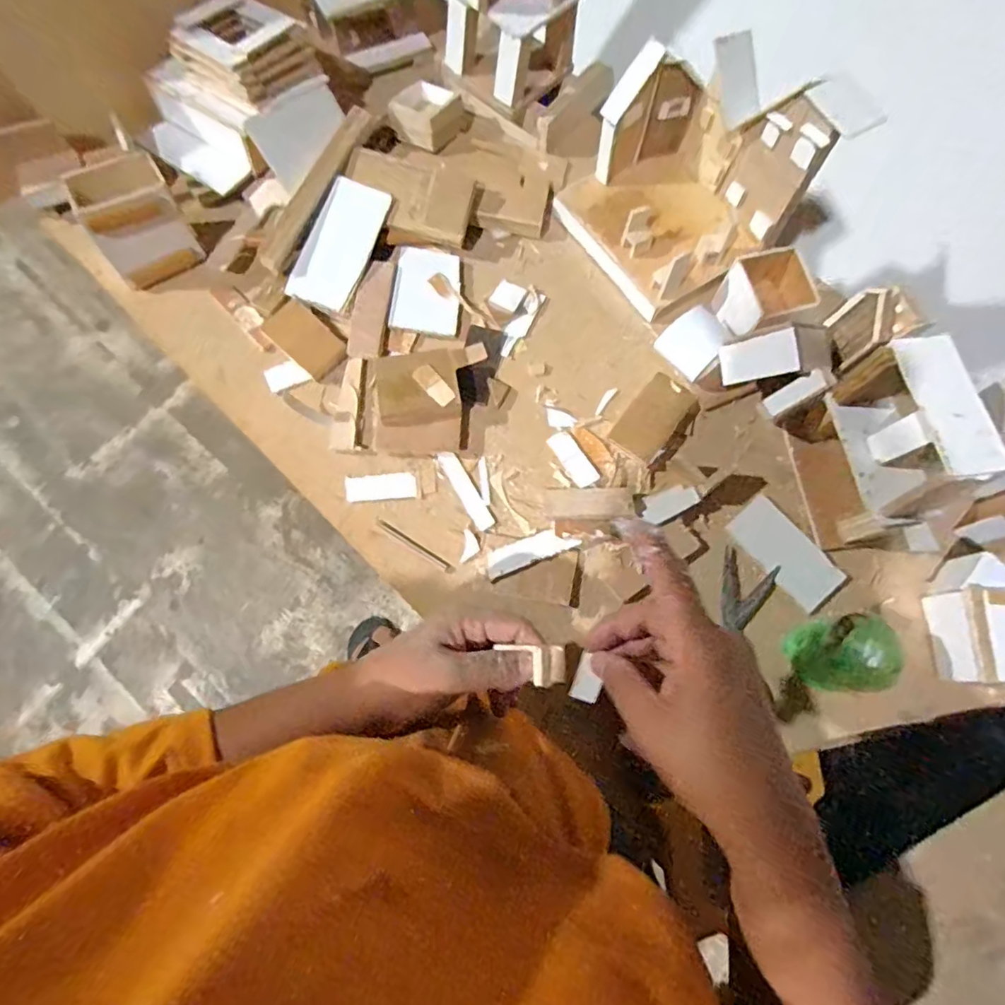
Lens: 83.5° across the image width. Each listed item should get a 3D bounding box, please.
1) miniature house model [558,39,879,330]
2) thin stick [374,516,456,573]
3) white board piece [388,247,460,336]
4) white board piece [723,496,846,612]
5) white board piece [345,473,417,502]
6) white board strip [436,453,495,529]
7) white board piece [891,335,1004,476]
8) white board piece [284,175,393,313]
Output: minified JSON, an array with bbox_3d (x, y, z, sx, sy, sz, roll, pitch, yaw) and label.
[{"bbox_3d":[0.171,-0.317,0.541,0.168,0.139,0.184,-33,77,-10],"label":"miniature house model"},{"bbox_3d":[-0.078,0.039,0.501,0.083,0.004,0.009,32,75,8],"label":"thin stick"},{"bbox_3d":[-0.076,-0.217,0.574,0.066,0.014,0.094,6,73,1],"label":"white board piece"},{"bbox_3d":[0.257,0.044,0.507,0.058,0.007,0.101,-40,78,-12],"label":"white board piece"},{"bbox_3d":[-0.111,-0.014,0.515,0.064,0.004,0.025,-5,74,-3],"label":"white board piece"},{"bbox_3d":[-0.034,-0.012,0.517,0.016,0.004,0.083,-29,76,-9],"label":"white board strip"},{"bbox_3d":[0.309,-0.069,0.389,0.040,0.011,0.105,-9,72,-3],"label":"white board piece"},{"bbox_3d":[-0.162,-0.257,0.560,0.061,0.008,0.130,25,89,-2],"label":"white board piece"}]

